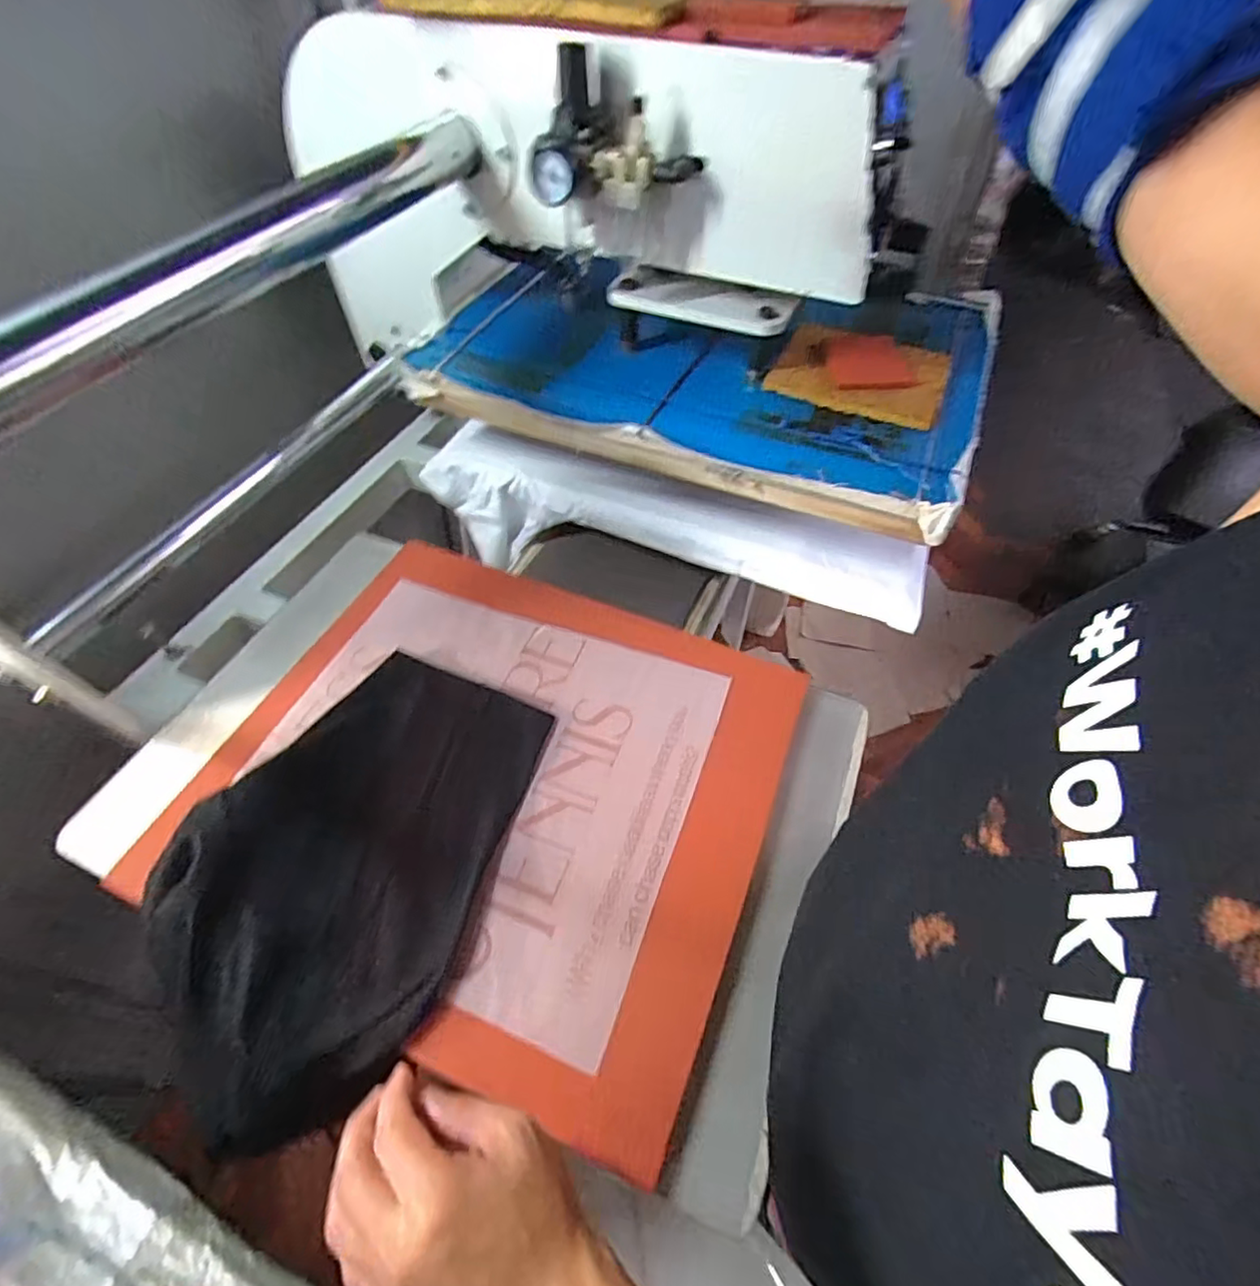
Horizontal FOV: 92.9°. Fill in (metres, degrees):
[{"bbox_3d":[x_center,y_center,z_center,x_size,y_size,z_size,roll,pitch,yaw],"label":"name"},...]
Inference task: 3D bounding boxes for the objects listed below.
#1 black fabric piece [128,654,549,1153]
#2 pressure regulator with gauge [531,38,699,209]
[{"bbox_3d":[-0.213,0.154,0.457,0.212,0.049,0.331,16,55,13],"label":"black fabric piece"},{"bbox_3d":[-0.013,-0.424,0.496,0.144,0.085,0.069,-4,53,-2],"label":"pressure regulator with gauge"}]

